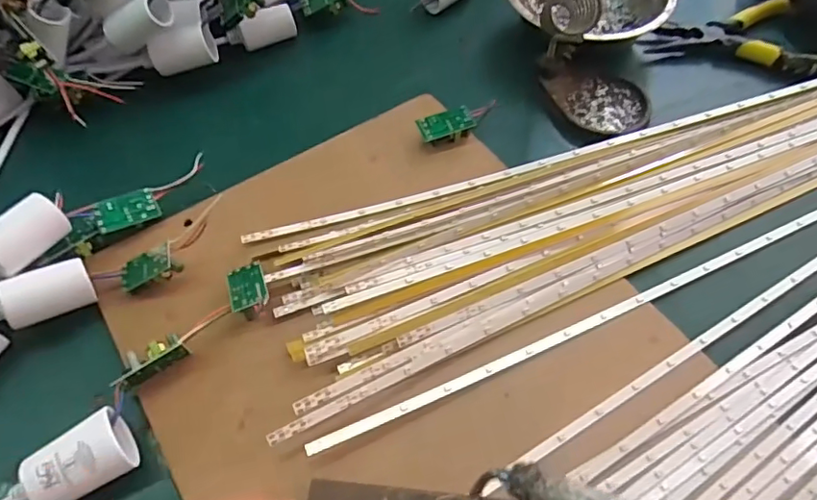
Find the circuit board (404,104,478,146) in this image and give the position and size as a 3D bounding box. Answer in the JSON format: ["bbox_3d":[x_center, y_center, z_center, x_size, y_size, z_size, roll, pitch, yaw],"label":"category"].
[{"bbox_3d":[0.024,-0.086,0.397,0.043,0.015,0.021,-16,59,-9],"label":"circuit board"}]

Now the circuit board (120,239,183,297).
[{"bbox_3d":[-0.151,0.011,0.328,0.035,0.009,0.019,-22,84,7],"label":"circuit board"}]

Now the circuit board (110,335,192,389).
[{"bbox_3d":[-0.137,0.058,0.296,0.012,0.014,0.038,40,53,23],"label":"circuit board"}]

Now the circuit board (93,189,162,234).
[{"bbox_3d":[-0.175,-0.024,0.349,0.036,0.004,0.020,-27,84,-29],"label":"circuit board"}]

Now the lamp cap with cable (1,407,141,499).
[{"bbox_3d":[-0.216,0.129,0.252,0.179,0.025,0.032,-26,61,-14],"label":"lamp cap with cable"}]

